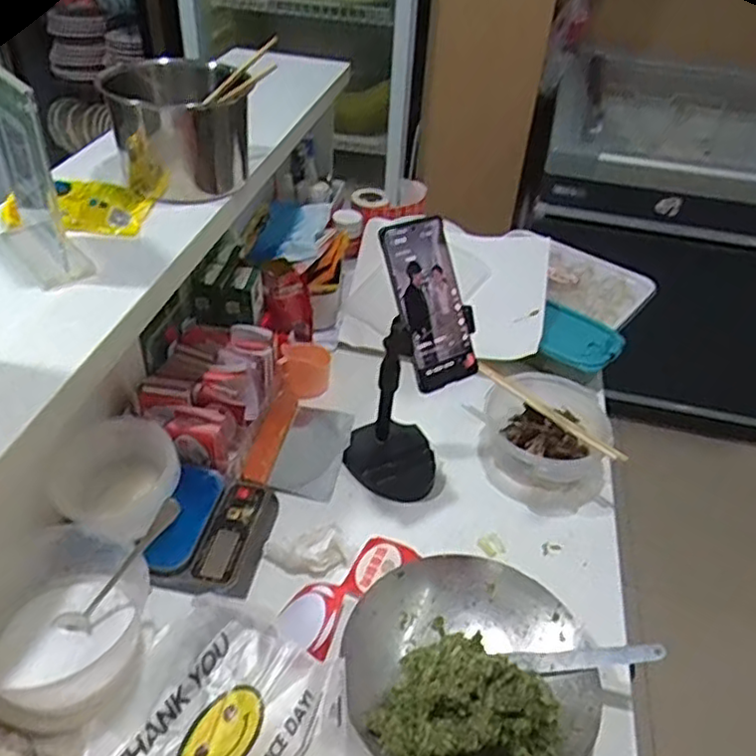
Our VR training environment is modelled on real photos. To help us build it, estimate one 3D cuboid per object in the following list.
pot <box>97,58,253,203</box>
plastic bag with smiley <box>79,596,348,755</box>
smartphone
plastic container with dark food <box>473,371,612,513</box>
[{"bbox_3d":[-0.208,-0.267,0.712,0.115,0.113,0.140,24,43,22],"label":"pot"},{"bbox_3d":[-0.116,0.292,0.545,0.199,0.034,0.194,26,38,18],"label":"plastic bag with smiley"},{"bbox_3d":[0.050,-0.072,0.646,0.076,0.162,0.016,-20,9,-29],"label":"smartphone"},{"bbox_3d":[0.207,0.078,0.824,0.154,0.072,0.165,10,40,6],"label":"plastic container with dark food"}]

